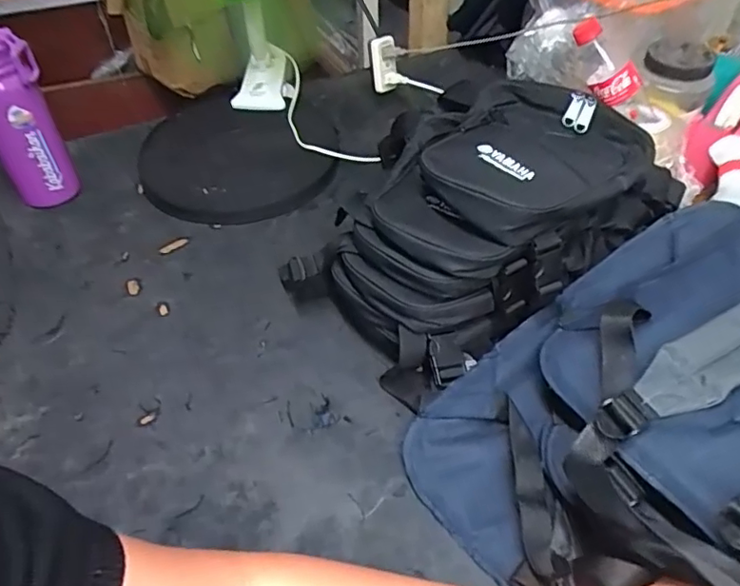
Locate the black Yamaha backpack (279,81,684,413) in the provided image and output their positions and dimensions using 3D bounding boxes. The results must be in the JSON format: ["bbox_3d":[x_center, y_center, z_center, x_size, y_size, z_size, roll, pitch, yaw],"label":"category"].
[{"bbox_3d":[0.129,-0.084,0.614,0.383,0.162,0.220,-32,53,-25],"label":"black Yamaha backpack"}]

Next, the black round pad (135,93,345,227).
[{"bbox_3d":[-0.186,-0.204,0.827,0.276,0.041,0.277,-8,46,-5],"label":"black round pad"}]

